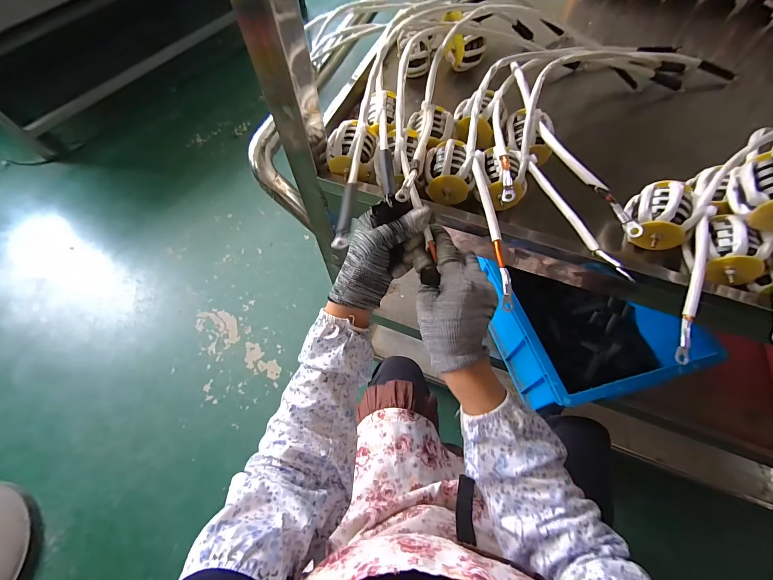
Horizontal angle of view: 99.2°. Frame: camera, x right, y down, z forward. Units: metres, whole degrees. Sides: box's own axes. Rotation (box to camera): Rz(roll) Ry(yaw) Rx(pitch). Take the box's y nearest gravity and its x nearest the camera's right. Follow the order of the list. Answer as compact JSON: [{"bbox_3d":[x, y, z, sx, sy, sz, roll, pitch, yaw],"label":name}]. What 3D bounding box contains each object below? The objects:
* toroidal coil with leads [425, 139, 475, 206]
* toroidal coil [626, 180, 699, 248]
[{"bbox_3d":[0.069,-0.133,0.365,0.051,0.041,0.064,3,64,5],"label":"toroidal coil with leads"},{"bbox_3d":[0.280,-0.075,0.340,0.050,0.050,0.064,16,66,11],"label":"toroidal coil"}]

